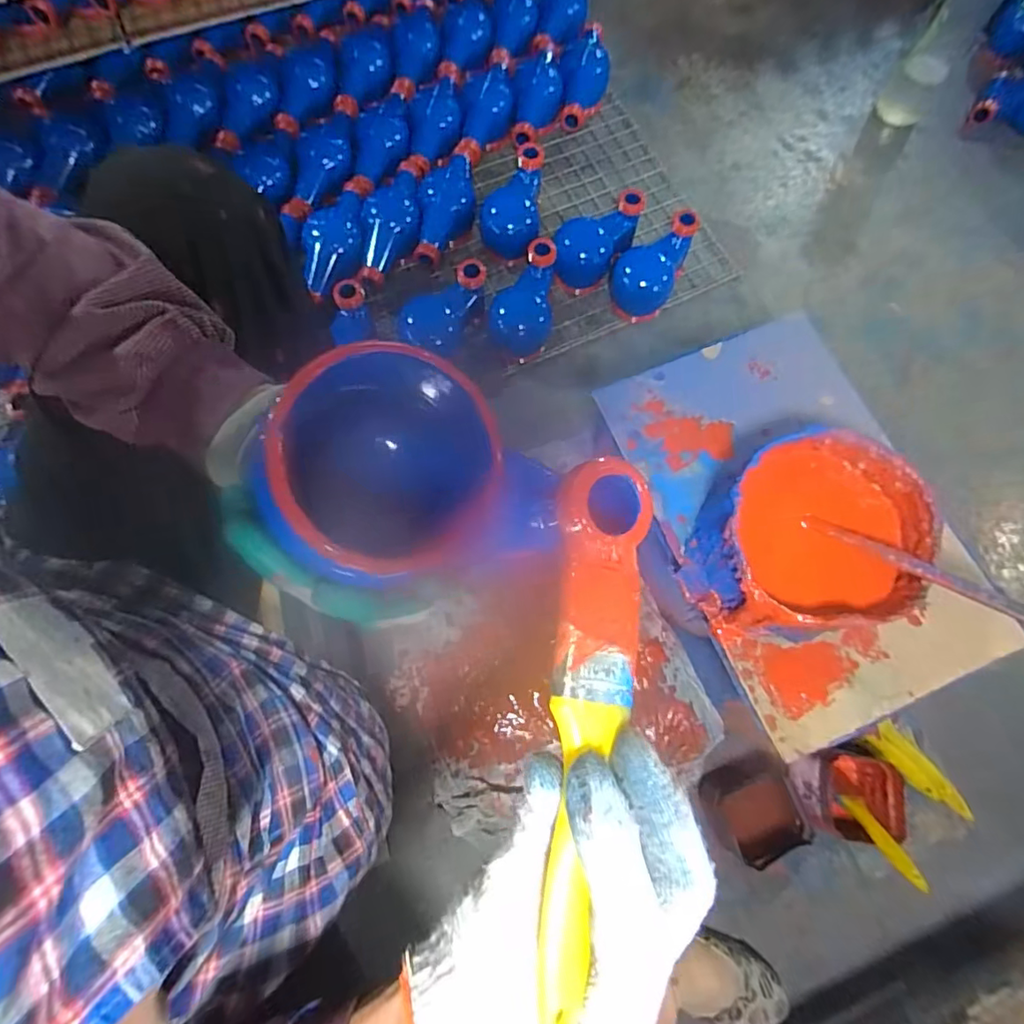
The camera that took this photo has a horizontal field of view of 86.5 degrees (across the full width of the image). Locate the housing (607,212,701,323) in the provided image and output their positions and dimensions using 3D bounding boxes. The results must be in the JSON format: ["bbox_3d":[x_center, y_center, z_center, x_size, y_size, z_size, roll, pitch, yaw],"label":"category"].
[{"bbox_3d":[0.214,-0.383,0.853,0.098,0.108,0.136,24,74,5],"label":"housing"}]

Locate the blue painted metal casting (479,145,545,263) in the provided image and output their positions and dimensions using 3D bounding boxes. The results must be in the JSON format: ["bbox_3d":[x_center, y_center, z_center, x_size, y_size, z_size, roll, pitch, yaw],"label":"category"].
[{"bbox_3d":[-0.002,-0.477,0.861,0.093,0.121,0.126,6,73,0],"label":"blue painted metal casting"}]

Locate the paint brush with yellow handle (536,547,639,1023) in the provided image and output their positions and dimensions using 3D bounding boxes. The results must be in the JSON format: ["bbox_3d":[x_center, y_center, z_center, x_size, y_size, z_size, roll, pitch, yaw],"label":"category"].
[{"bbox_3d":[0.027,0.097,0.202,0.032,0.013,0.169,8,78,1],"label":"paint brush with yellow handle"}]

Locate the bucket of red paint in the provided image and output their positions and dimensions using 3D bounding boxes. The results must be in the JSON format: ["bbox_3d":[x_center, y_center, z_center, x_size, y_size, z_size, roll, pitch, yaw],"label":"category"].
[{"bbox_3d":[0.244,0.023,0.470,0.178,0.092,0.160,-8,74,-4],"label":"bucket of red paint"}]

